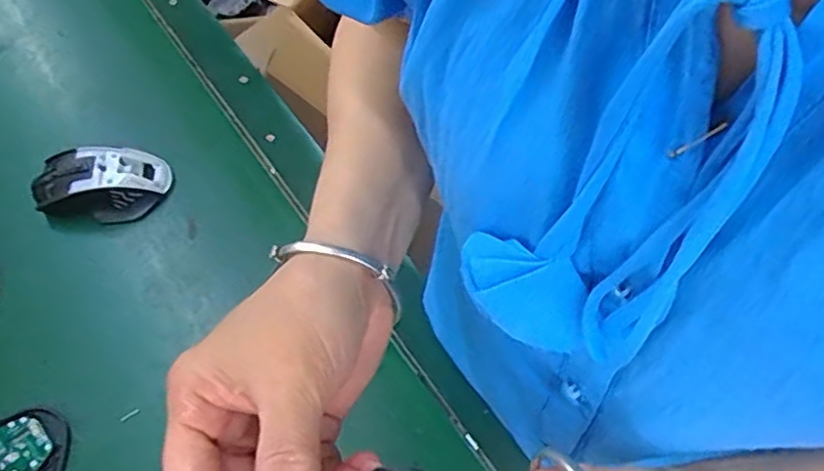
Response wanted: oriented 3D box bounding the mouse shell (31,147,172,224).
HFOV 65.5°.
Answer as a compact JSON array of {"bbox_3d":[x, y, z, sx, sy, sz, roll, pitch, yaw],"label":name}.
[{"bbox_3d":[-0.283,-0.046,0.582,0.115,0.040,0.067,-5,57,-5],"label":"mouse shell"}]

